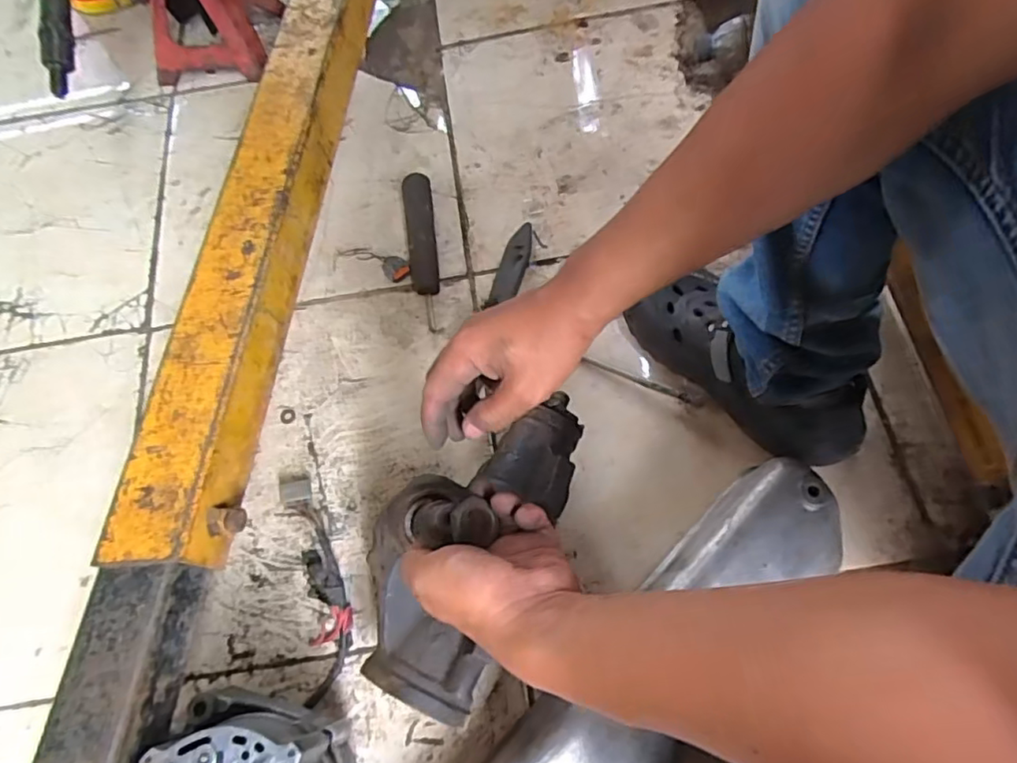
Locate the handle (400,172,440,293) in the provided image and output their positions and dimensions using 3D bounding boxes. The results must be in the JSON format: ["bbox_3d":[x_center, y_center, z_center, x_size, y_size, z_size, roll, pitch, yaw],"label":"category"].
[{"bbox_3d":[-0.111,-0.188,0.763,0.036,0.032,0.166,-7,66,-4],"label":"handle"}]

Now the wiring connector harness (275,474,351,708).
[{"bbox_3d":[-0.192,0.194,0.600,0.049,0.025,0.220,-17,67,-3],"label":"wiring connector harness"}]

